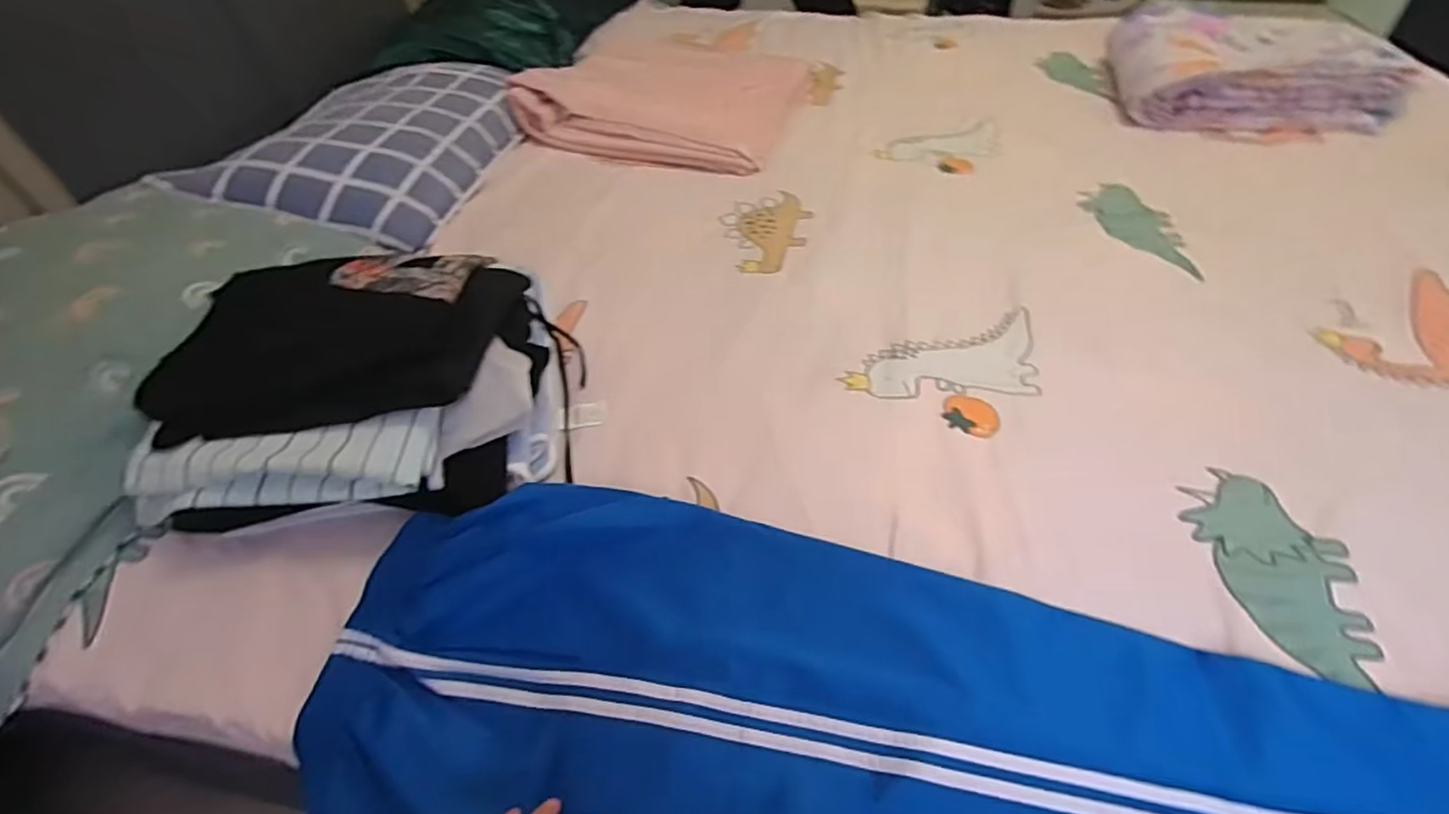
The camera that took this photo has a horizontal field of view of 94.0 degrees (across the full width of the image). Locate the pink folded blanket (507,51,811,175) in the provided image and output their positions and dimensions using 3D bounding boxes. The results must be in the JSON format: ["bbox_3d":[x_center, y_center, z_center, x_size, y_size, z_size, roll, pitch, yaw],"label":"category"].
[{"bbox_3d":[-0.112,-0.645,1.378,0.514,0.076,0.501,10,45,10],"label":"pink folded blanket"}]

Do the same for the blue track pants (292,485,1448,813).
[{"bbox_3d":[0.163,0.259,0.518,0.959,0.109,0.275,8,44,8],"label":"blue track pants"}]

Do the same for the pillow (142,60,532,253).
[{"bbox_3d":[-0.605,-0.467,1.181,0.398,0.107,0.545,8,44,8],"label":"pillow"}]

